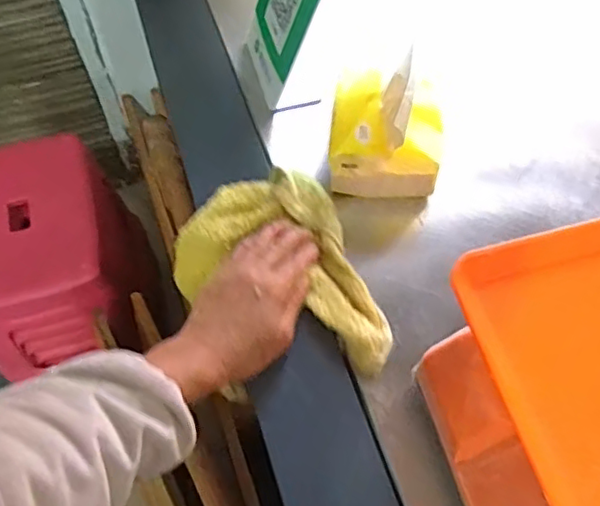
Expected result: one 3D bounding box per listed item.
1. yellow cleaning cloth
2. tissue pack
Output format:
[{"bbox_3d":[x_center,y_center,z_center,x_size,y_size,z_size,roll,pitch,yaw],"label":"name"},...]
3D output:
[{"bbox_3d":[0.001,0.001,0.520,0.189,0.032,0.131,22,62,13],"label":"yellow cleaning cloth"},{"bbox_3d":[0.078,-0.119,0.547,0.101,0.103,0.098,4,60,3],"label":"tissue pack"}]

